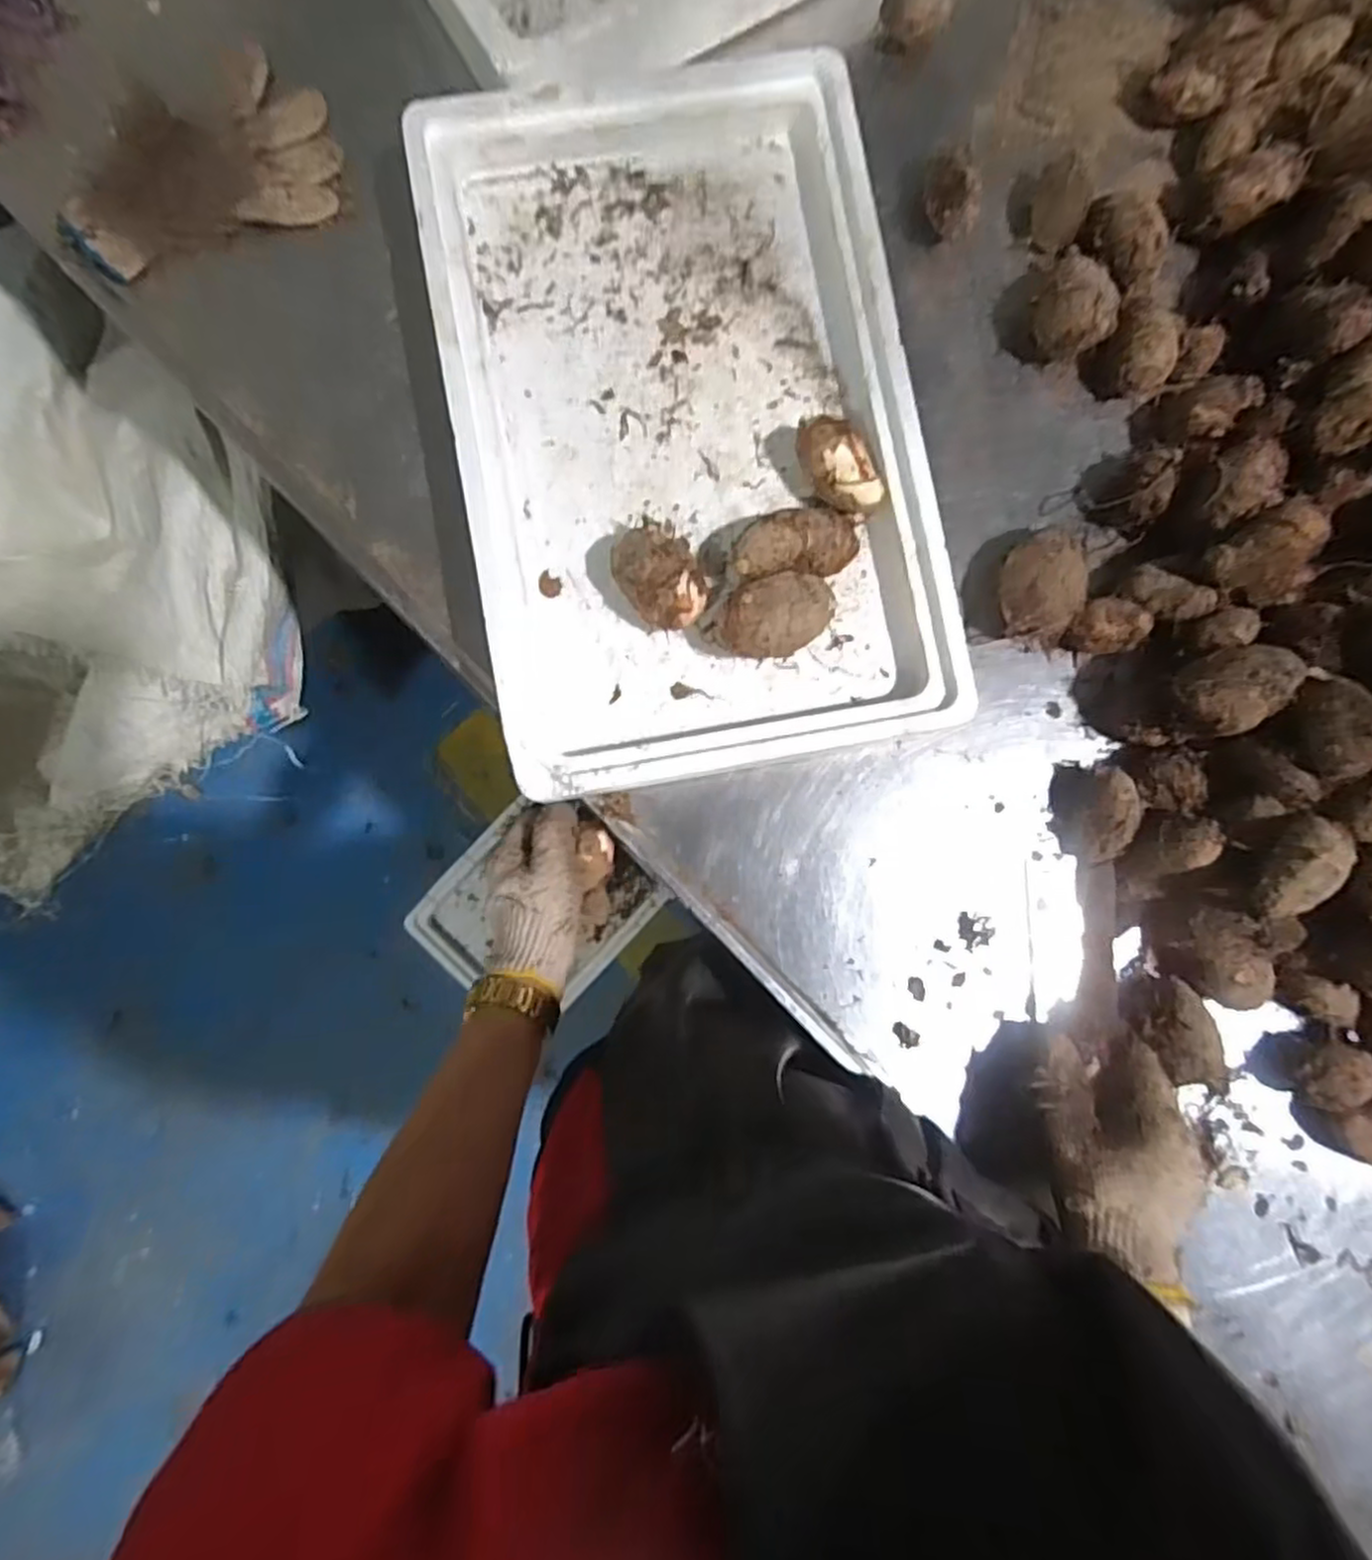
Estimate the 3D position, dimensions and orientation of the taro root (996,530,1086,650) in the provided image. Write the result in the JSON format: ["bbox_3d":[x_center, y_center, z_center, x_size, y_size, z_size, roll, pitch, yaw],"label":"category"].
[{"bbox_3d":[0.240,-0.130,0.496,0.051,0.049,0.075,9,87,0],"label":"taro root"}]

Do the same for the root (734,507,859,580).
[{"bbox_3d":[0.071,-0.152,0.485,0.079,0.042,0.039,-5,87,-2],"label":"root"}]

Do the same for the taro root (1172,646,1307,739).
[{"bbox_3d":[0.339,-0.056,0.459,0.069,0.053,0.051,-22,87,-3],"label":"taro root"}]

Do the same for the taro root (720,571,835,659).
[{"bbox_3d":[0.059,-0.104,0.474,0.076,0.051,0.051,-6,87,-2],"label":"taro root"}]

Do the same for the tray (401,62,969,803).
[{"bbox_3d":[0.000,-0.235,0.495,0.298,0.050,0.462,-10,87,-1],"label":"tray"}]

